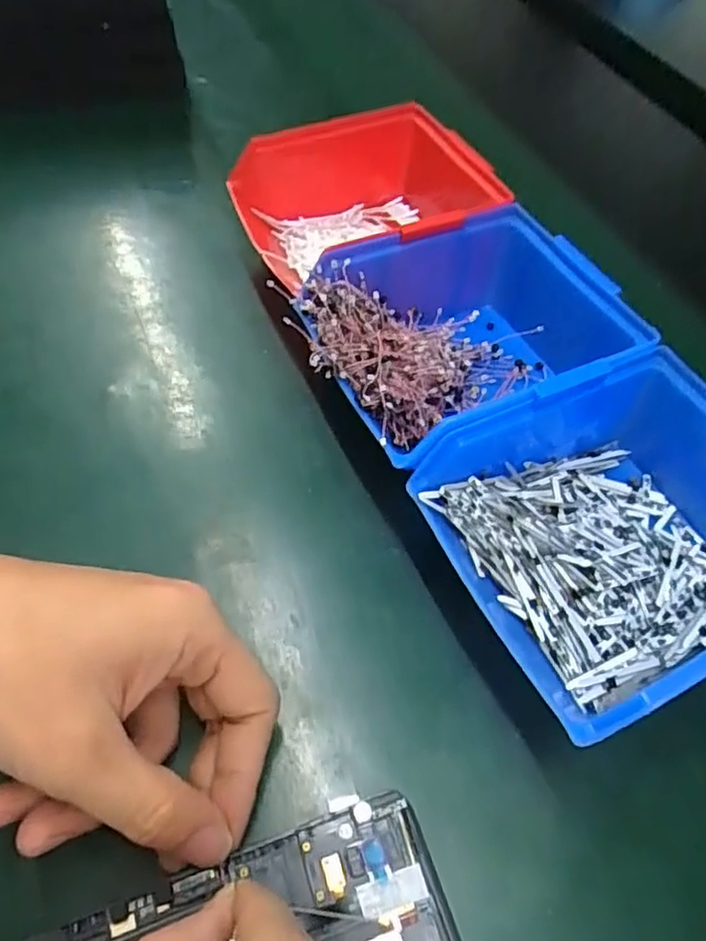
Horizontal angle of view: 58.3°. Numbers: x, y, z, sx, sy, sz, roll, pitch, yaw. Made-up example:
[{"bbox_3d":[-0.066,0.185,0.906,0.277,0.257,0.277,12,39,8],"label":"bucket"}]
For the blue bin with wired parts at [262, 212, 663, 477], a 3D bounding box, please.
[{"bbox_3d":[0.059,-0.064,0.320,0.164,0.068,0.122,-15,59,-17],"label":"blue bin with wired parts"}]

